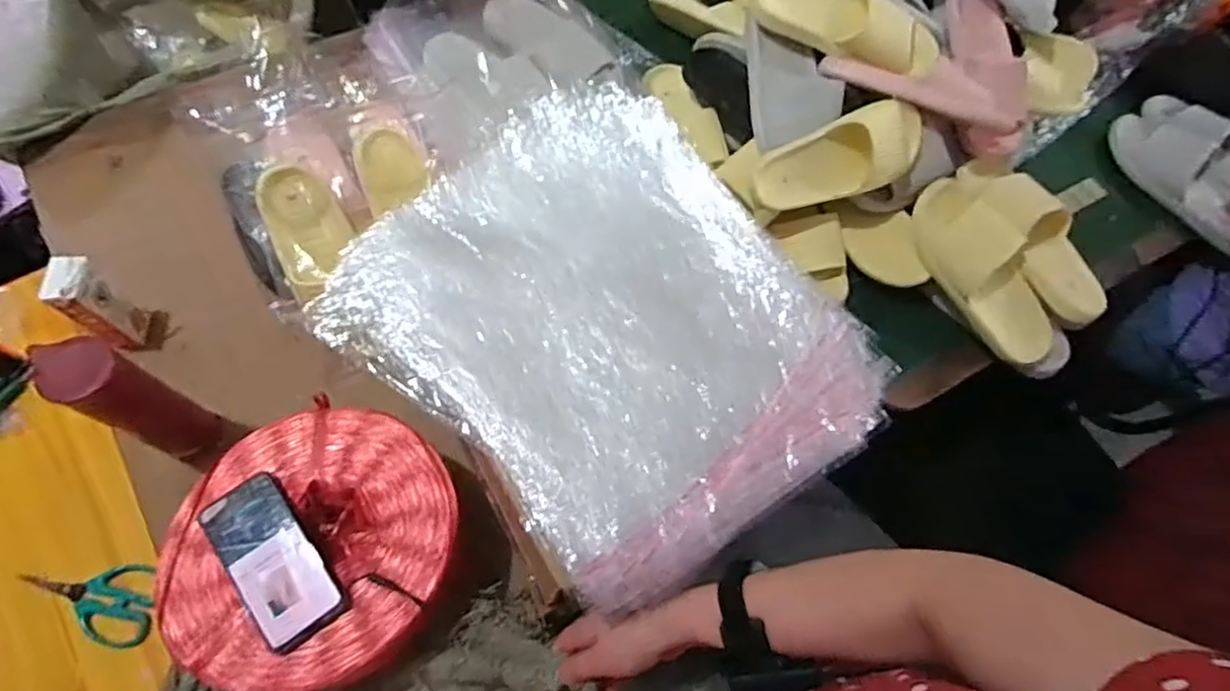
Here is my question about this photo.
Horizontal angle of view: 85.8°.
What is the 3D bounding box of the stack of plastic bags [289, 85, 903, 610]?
[{"bbox_3d":[-0.011,-0.023,0.605,0.396,0.048,0.442,-34,72,-16],"label":"stack of plastic bags"}]

